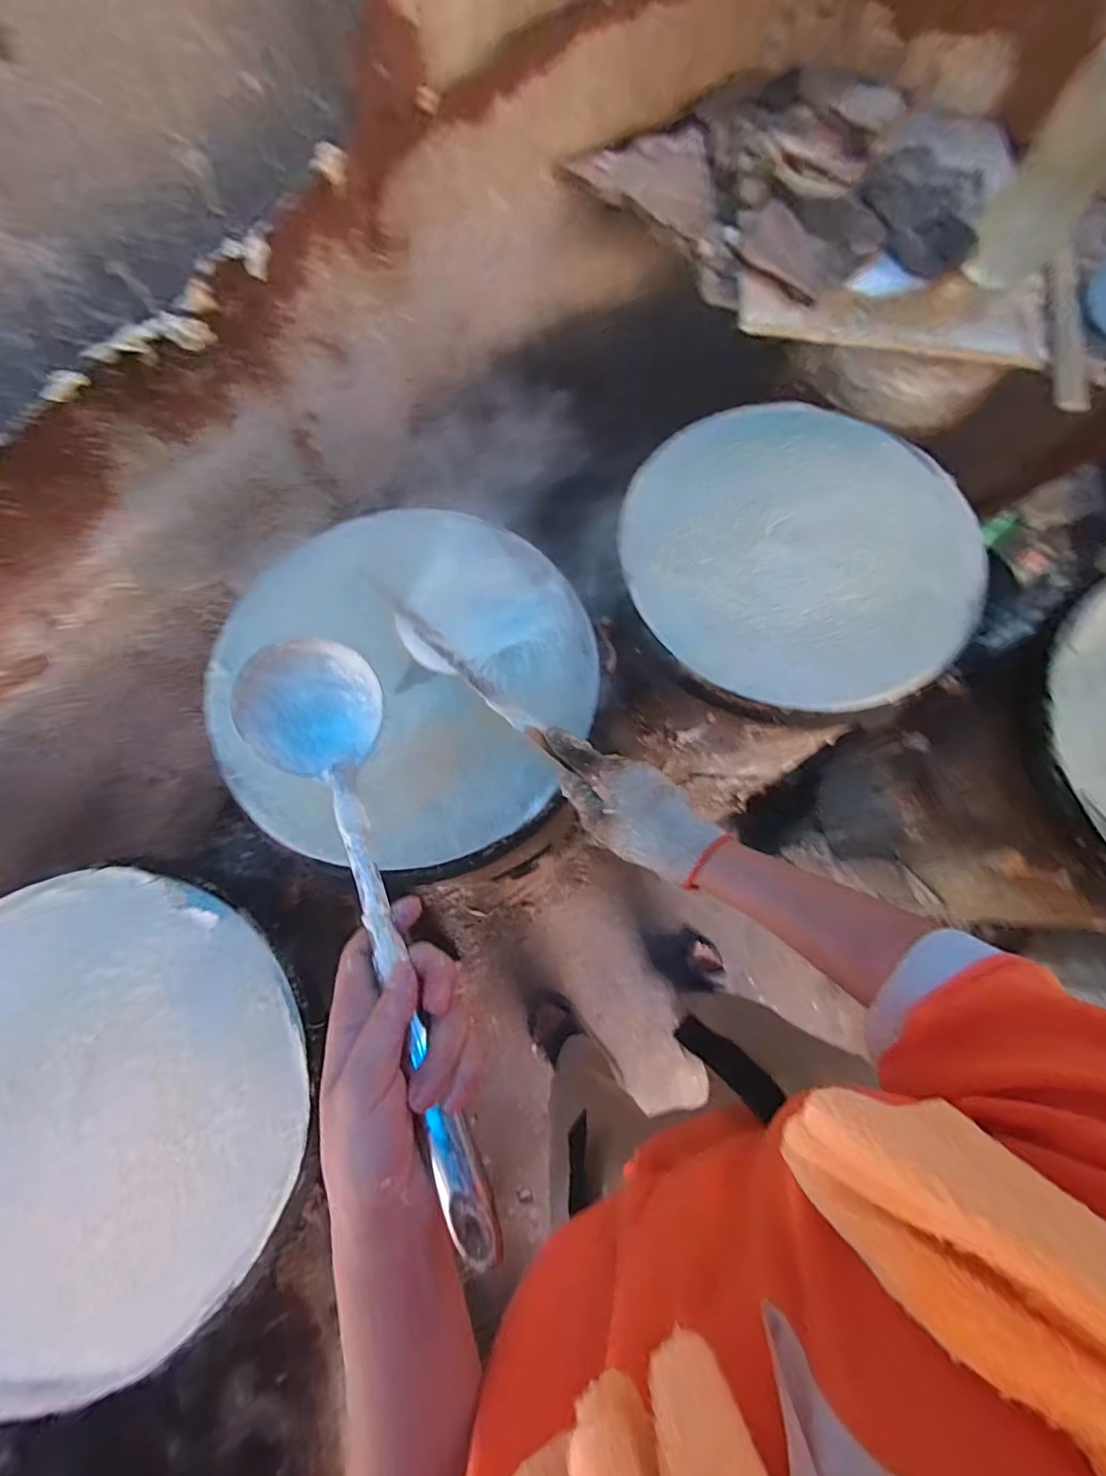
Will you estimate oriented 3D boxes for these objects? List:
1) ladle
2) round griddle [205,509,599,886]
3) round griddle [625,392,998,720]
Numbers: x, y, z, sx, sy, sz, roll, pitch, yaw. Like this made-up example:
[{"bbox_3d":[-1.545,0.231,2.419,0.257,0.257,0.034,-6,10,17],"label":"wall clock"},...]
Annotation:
[{"bbox_3d":[-0.105,0.089,0.312,0.086,0.055,0.337,-23,63,-7],"label":"ladle"},{"bbox_3d":[-0.138,-0.061,0.538,0.361,0.031,0.354,0,74,0],"label":"round griddle"},{"bbox_3d":[0.258,-0.209,0.597,0.358,0.025,0.360,0,74,0],"label":"round griddle"}]

